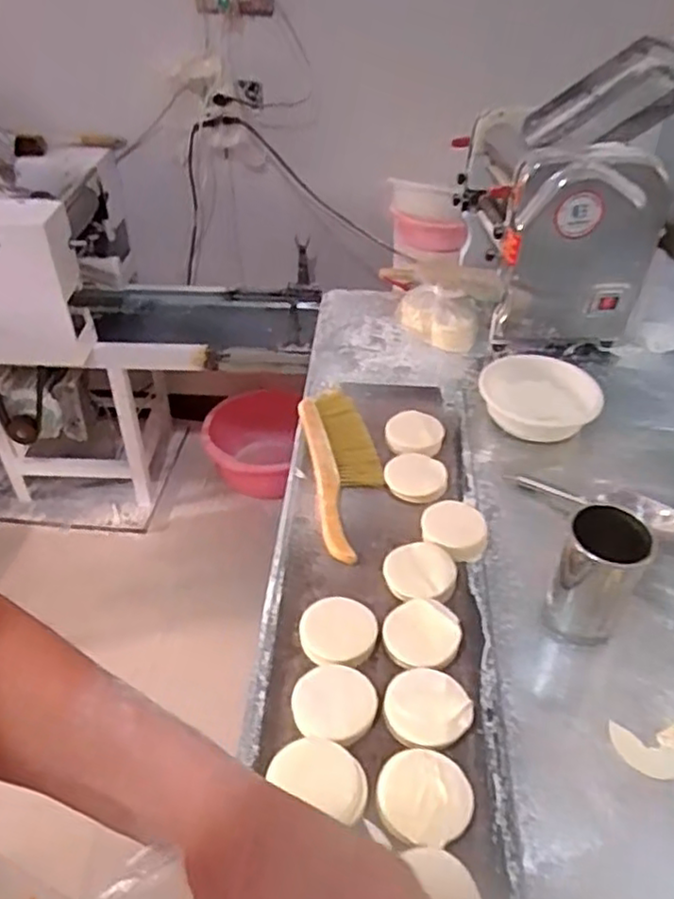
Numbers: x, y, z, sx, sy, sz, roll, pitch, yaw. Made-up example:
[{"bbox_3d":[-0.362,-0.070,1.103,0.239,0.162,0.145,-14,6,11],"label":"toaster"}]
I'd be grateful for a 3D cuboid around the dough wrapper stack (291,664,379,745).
[{"bbox_3d":[-0.004,0.271,0.716,0.089,0.013,0.083,12,42,11],"label":"dough wrapper stack"}]

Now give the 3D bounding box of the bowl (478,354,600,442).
[{"bbox_3d":[0.338,-0.097,1.141,0.181,0.072,0.193,1,41,-1],"label":"bowl"}]

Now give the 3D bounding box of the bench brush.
[{"bbox_3d":[0.010,0.023,1.013,0.103,0.044,0.368,-6,42,-8],"label":"bench brush"}]

